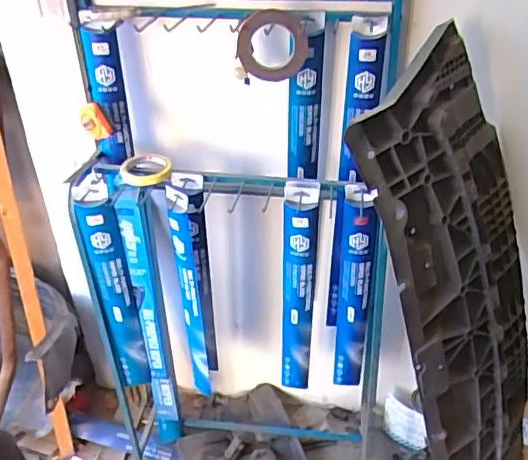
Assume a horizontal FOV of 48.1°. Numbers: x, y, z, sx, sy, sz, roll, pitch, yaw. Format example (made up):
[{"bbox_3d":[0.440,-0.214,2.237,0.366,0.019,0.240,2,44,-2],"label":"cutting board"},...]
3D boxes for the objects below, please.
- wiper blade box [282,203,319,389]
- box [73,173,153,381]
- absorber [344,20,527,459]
[{"bbox_3d":[0.072,0.163,1.230,0.069,0.492,0.030,-6,36,-5],"label":"wiper blade box"},{"bbox_3d":[-0.316,0.134,1.251,0.072,0.529,0.068,-16,38,-18],"label":"box"},{"bbox_3d":[0.412,0.200,1.201,0.355,1.124,0.052,-30,29,-24],"label":"absorber"}]

